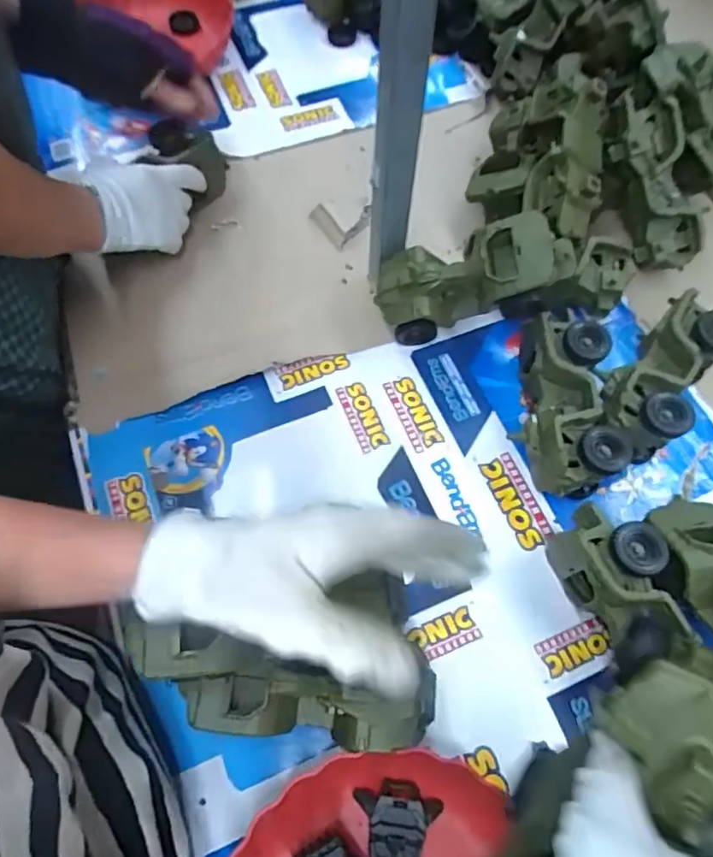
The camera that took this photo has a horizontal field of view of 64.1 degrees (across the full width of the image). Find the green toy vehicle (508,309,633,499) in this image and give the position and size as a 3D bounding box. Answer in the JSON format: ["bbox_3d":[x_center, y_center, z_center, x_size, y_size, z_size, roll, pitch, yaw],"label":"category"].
[{"bbox_3d":[0.201,-0.024,0.557,0.083,0.078,0.181,4,65,1],"label":"green toy vehicle"}]

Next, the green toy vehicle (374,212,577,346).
[{"bbox_3d":[0.116,-0.148,0.571,0.191,0.091,0.083,-17,63,23],"label":"green toy vehicle"}]

